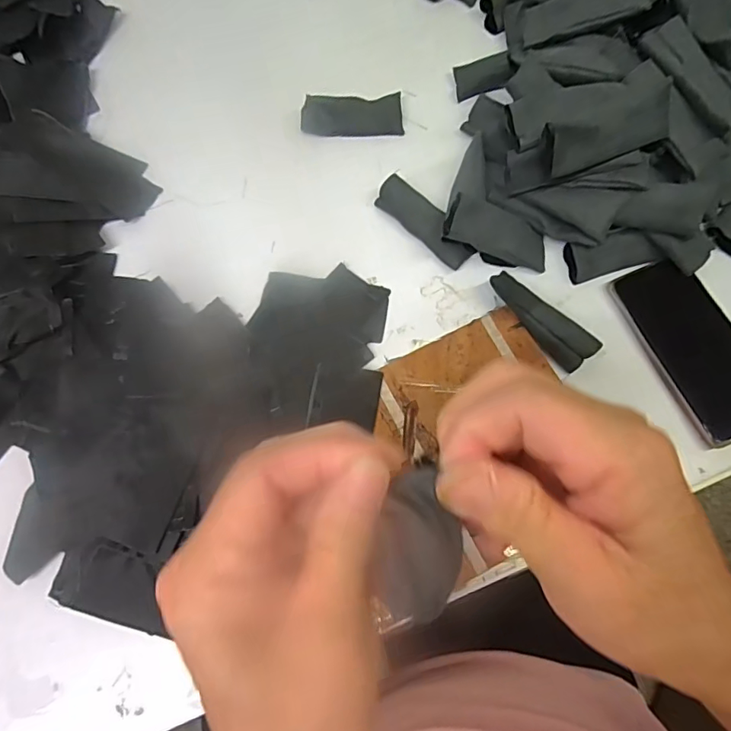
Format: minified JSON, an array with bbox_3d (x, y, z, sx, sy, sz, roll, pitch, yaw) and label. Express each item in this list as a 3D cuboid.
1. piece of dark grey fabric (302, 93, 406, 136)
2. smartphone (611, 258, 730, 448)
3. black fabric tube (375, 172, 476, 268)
[{"bbox_3d":[-0.014,-0.255,0.506,0.102,0.022,0.035,-2,71,2],"label":"piece of dark grey fabric"},{"bbox_3d":[0.281,-0.016,0.423,0.075,0.012,0.157,-23,72,-5],"label":"smartphone"},{"bbox_3d":[0.055,-0.132,0.463,0.028,0.024,0.104,-42,74,-11],"label":"black fabric tube"}]

